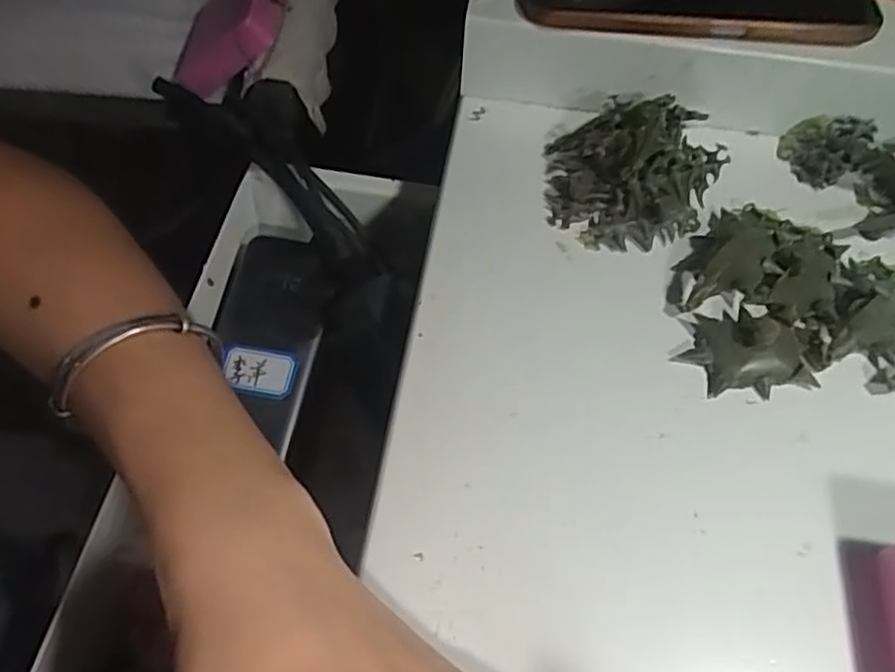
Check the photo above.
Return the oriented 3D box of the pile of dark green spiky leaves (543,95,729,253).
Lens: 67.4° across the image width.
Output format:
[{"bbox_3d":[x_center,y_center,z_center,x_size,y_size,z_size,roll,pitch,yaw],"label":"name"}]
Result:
[{"bbox_3d":[0.087,-0.079,0.307,0.082,0.033,0.074,-8,60,-8],"label":"pile of dark green spiky leaves"}]

